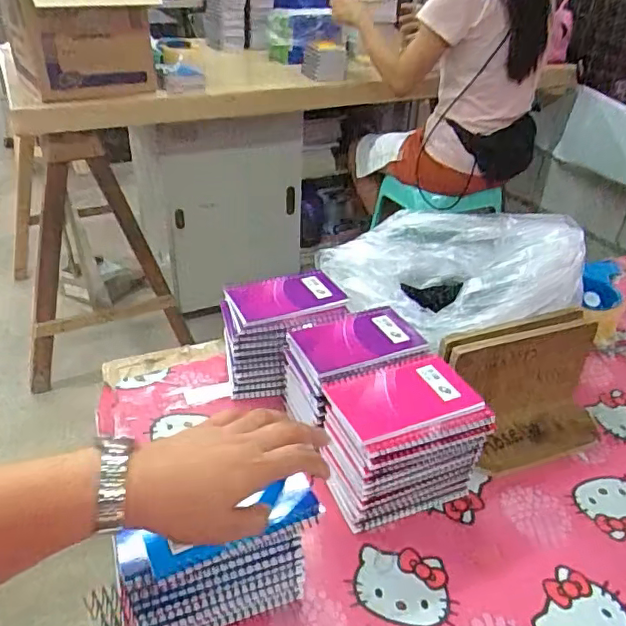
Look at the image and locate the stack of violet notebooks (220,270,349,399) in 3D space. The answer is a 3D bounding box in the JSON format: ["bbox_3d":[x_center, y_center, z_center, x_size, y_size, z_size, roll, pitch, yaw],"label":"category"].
[{"bbox_3d":[-0.037,0.027,0.700,0.150,0.110,0.102,-14,37,-22],"label":"stack of violet notebooks"}]

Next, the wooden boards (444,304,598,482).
[{"bbox_3d":[0.238,0.085,0.625,0.190,0.129,0.099,-9,35,-15],"label":"wooden boards"}]

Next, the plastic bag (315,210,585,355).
[{"bbox_3d":[0.149,-0.044,0.654,0.298,0.117,0.147,10,35,12],"label":"plastic bag"}]

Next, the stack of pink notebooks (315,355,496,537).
[{"bbox_3d":[0.083,0.128,0.565,0.146,0.115,0.100,-10,36,-18],"label":"stack of pink notebooks"}]

